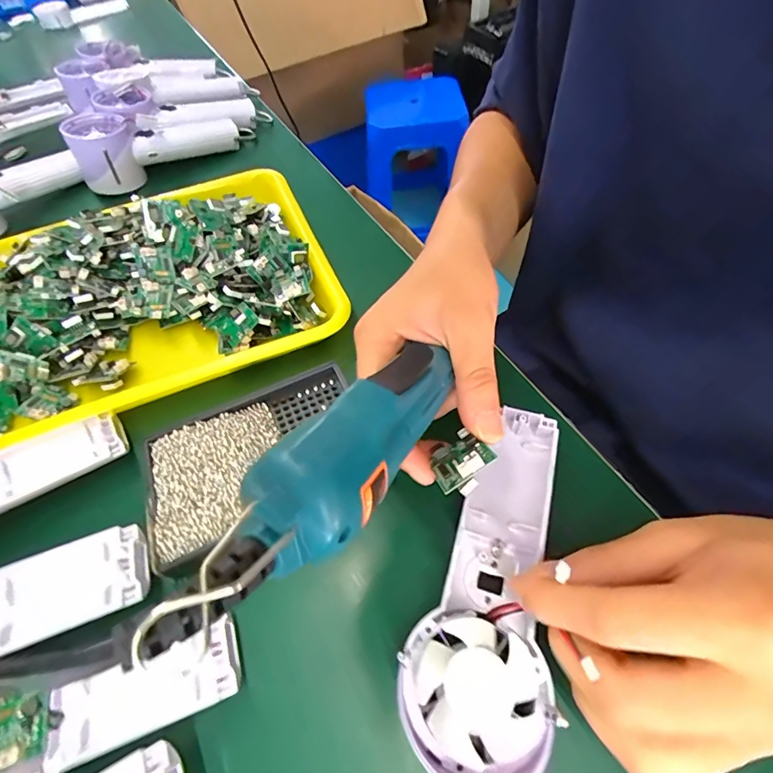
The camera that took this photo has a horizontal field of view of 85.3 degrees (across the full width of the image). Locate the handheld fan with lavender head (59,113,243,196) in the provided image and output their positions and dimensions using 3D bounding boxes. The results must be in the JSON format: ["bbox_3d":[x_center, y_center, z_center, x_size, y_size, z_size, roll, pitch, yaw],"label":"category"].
[{"bbox_3d":[-0.262,-0.284,0.481,0.177,0.059,0.058,-27,58,-14],"label":"handheld fan with lavender head"}]

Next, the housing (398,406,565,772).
[{"bbox_3d":[0.057,0.087,0.209,0.060,0.025,0.173,16,51,14],"label":"housing"}]

